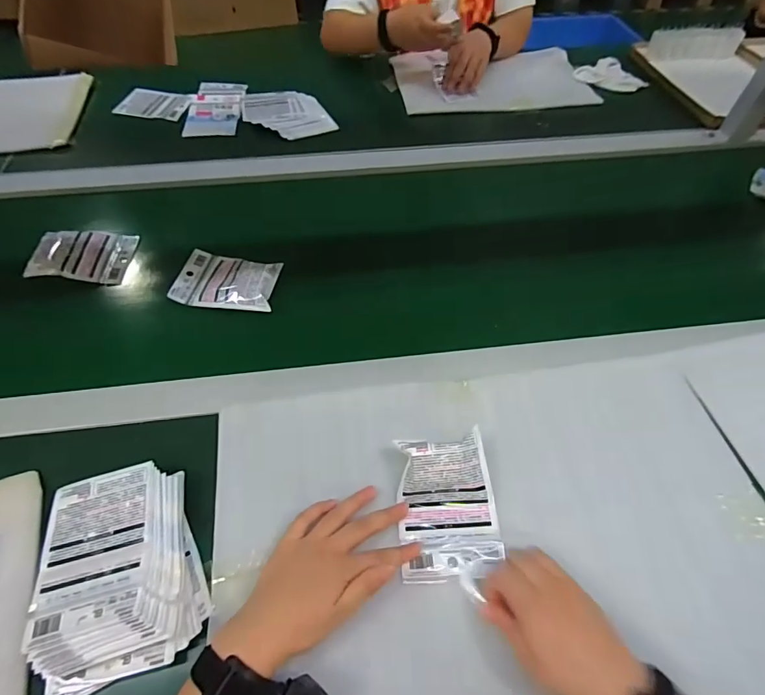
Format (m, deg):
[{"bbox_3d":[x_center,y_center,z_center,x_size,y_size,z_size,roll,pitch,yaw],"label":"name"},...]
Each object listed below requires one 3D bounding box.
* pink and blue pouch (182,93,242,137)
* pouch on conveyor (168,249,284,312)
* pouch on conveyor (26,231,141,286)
[{"bbox_3d":[-0.334,-0.462,0.878,0.099,0.015,0.133,-4,56,-4],"label":"pink and blue pouch"},{"bbox_3d":[-0.216,-0.095,0.615,0.134,0.019,0.092,5,56,2],"label":"pouch on conveyor"},{"bbox_3d":[-0.438,-0.134,0.651,0.123,0.032,0.096,-4,56,-4],"label":"pouch on conveyor"}]

